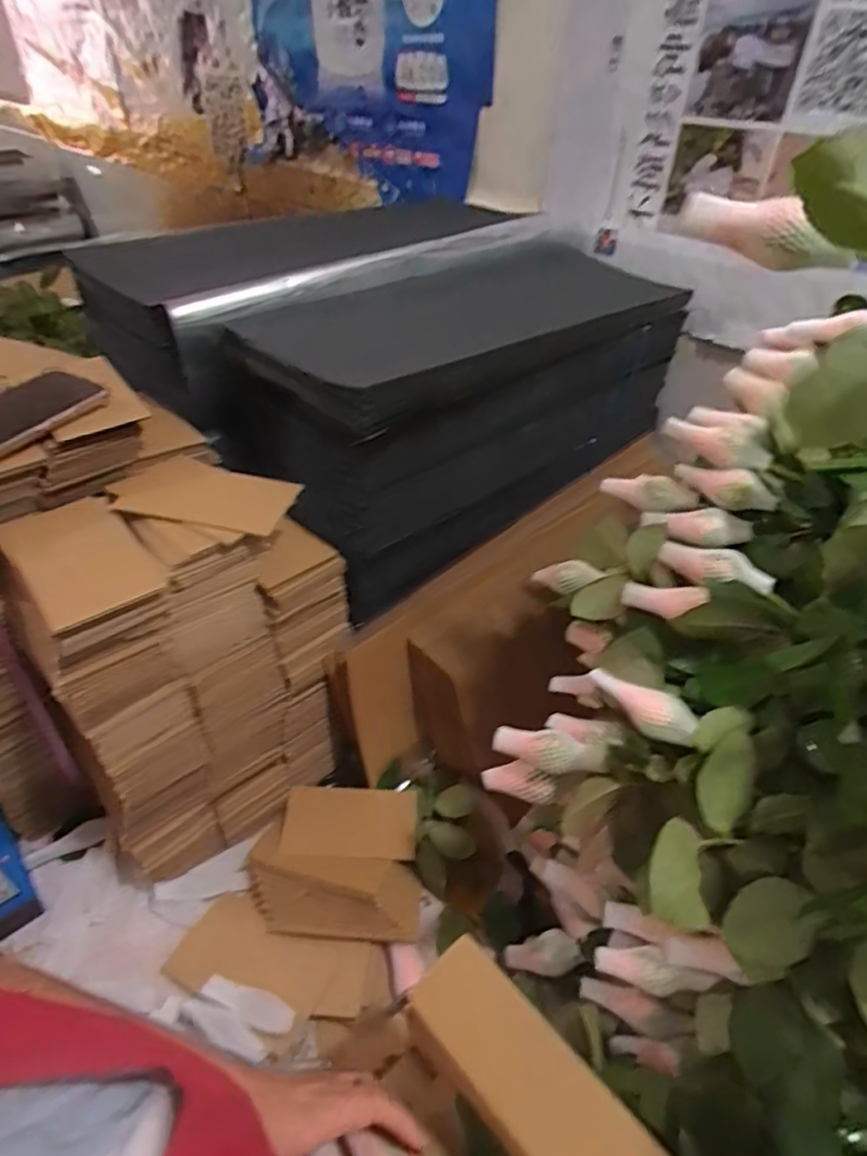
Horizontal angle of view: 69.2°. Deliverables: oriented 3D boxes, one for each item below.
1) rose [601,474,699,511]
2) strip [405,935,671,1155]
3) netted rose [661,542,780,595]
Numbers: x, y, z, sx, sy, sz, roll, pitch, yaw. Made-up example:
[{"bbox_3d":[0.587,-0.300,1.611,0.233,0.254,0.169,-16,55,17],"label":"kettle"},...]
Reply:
[{"bbox_3d":[0.187,-0.074,0.550,0.081,0.028,0.031,20,44,18],"label":"rose"},{"bbox_3d":[0.070,0.308,0.358,0.064,0.029,0.203,-30,51,-31],"label":"strip"},{"bbox_3d":[0.204,-0.008,0.464,0.082,0.022,0.030,20,43,37],"label":"netted rose"}]

